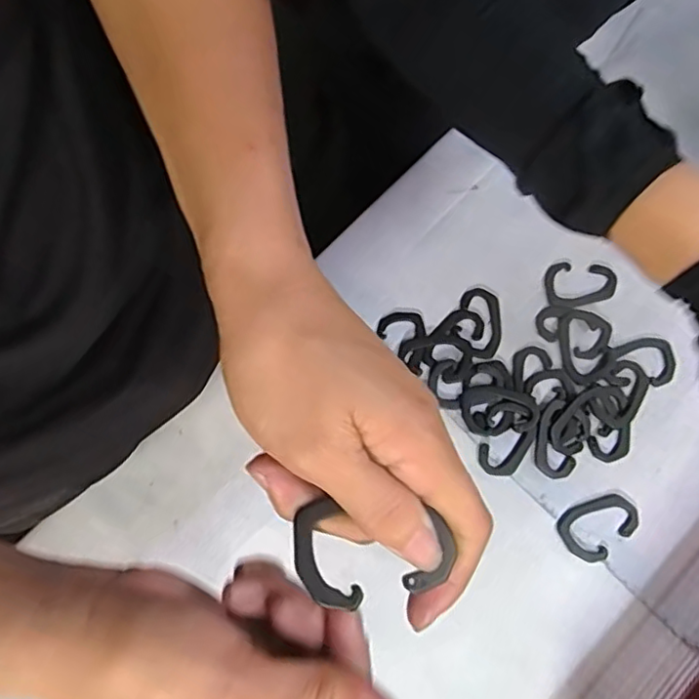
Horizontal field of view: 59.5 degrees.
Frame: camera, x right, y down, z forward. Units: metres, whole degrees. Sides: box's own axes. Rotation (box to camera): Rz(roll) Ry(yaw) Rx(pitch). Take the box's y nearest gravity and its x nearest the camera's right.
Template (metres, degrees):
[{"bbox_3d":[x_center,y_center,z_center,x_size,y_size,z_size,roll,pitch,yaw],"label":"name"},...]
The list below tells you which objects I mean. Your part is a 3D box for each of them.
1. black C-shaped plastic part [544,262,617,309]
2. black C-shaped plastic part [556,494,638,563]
[{"bbox_3d":[0.172,-0.050,0.458,0.051,0.006,0.036,-11,73,-2],"label":"black C-shaped plastic part"},{"bbox_3d":[0.166,0.116,0.408,0.051,0.004,0.036,-39,76,-10],"label":"black C-shaped plastic part"}]

